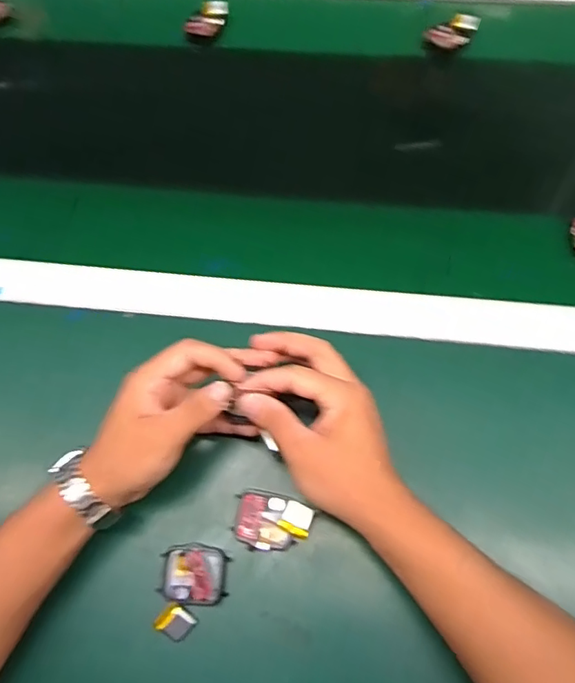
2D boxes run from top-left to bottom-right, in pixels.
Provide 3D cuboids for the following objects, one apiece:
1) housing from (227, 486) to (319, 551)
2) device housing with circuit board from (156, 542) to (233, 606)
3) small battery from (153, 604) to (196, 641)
[{"bbox_3d":[-0.010,0.130,0.378,0.053,0.014,0.039,11,68,7],"label":"housing"},{"bbox_3d":[-0.066,0.164,0.370,0.045,0.015,0.038,3,67,4],"label":"device housing with circuit board"},{"bbox_3d":[-0.076,0.191,0.357,0.021,0.011,0.019,35,73,16],"label":"small battery"}]

